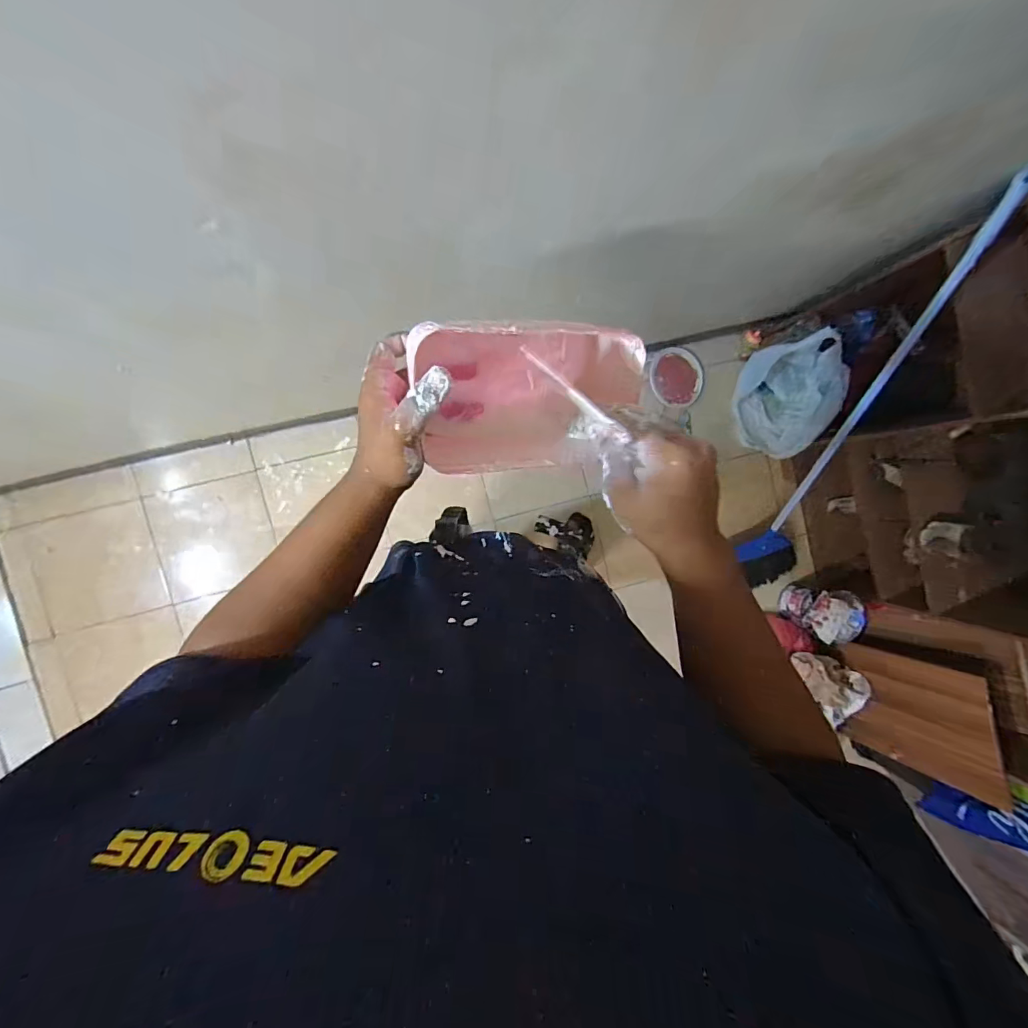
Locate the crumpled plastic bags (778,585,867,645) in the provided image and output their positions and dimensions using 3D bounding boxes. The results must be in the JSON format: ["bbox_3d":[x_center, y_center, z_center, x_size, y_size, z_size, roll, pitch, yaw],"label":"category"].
[{"bbox_3d":[0.890,0.283,1.326,0.153,0.153,0.144,1,94,-9],"label":"crumpled plastic bags"}]

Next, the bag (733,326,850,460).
[{"bbox_3d":[0.788,-0.328,1.286,0.253,0.177,0.309,16,92,-9],"label":"bag"}]

